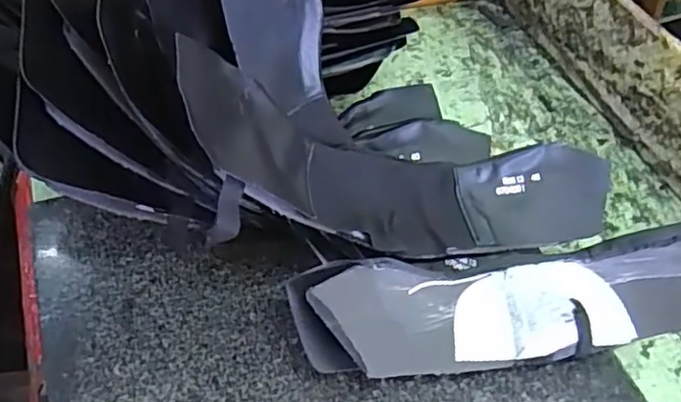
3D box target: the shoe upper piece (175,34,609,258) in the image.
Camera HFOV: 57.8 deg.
[{"bbox_3d":[0.040,-0.020,0.385,0.306,0.084,0.069,11,42,-31],"label":"shoe upper piece"}]

